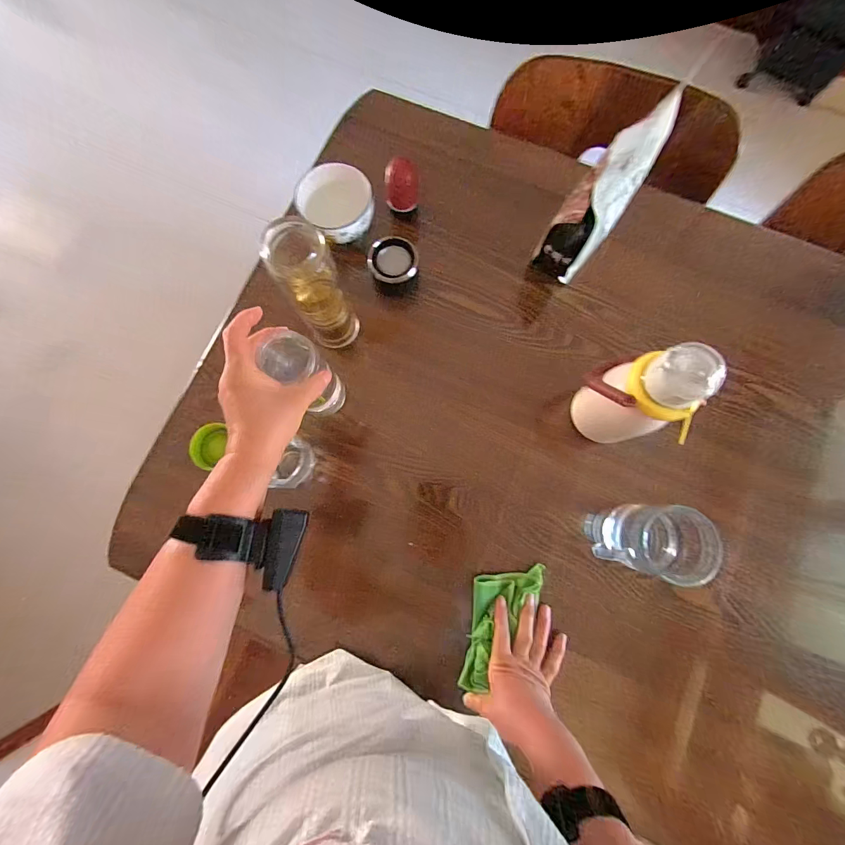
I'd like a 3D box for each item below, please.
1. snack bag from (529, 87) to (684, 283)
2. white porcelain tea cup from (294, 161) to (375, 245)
[{"bbox_3d":[0.242,-0.312,0.477,0.073,0.210,0.170,36,81,6],"label":"snack bag"},{"bbox_3d":[-0.130,-0.334,0.568,0.107,0.057,0.112,-44,82,-8],"label":"white porcelain tea cup"}]

